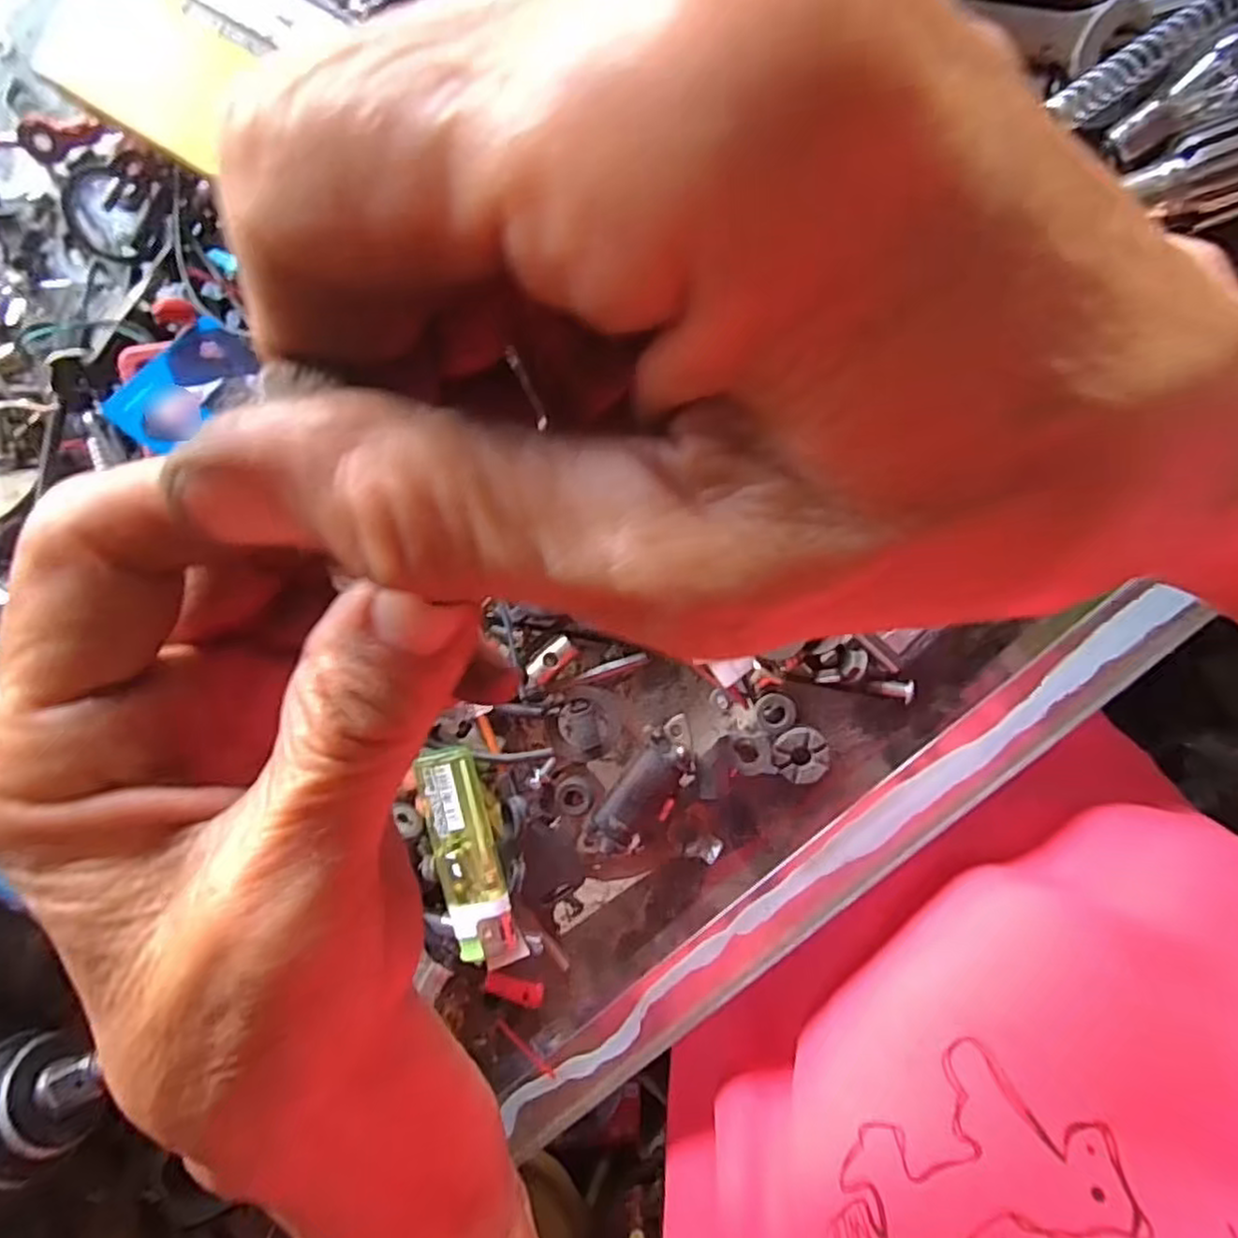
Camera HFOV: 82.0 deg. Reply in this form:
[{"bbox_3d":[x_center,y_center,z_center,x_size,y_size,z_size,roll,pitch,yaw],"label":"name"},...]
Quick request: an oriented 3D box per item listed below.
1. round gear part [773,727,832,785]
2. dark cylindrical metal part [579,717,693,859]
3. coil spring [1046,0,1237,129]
[{"bbox_3d":[0.072,0.053,0.285,0.021,0.013,0.022,1,96,5],"label":"round gear part"},{"bbox_3d":[0.010,0.069,0.287,0.023,0.018,0.064,32,98,1],"label":"dark cylindrical metal part"},{"bbox_3d":[0.191,-0.195,0.230,0.110,0.018,0.012,-33,92,8],"label":"coil spring"}]

